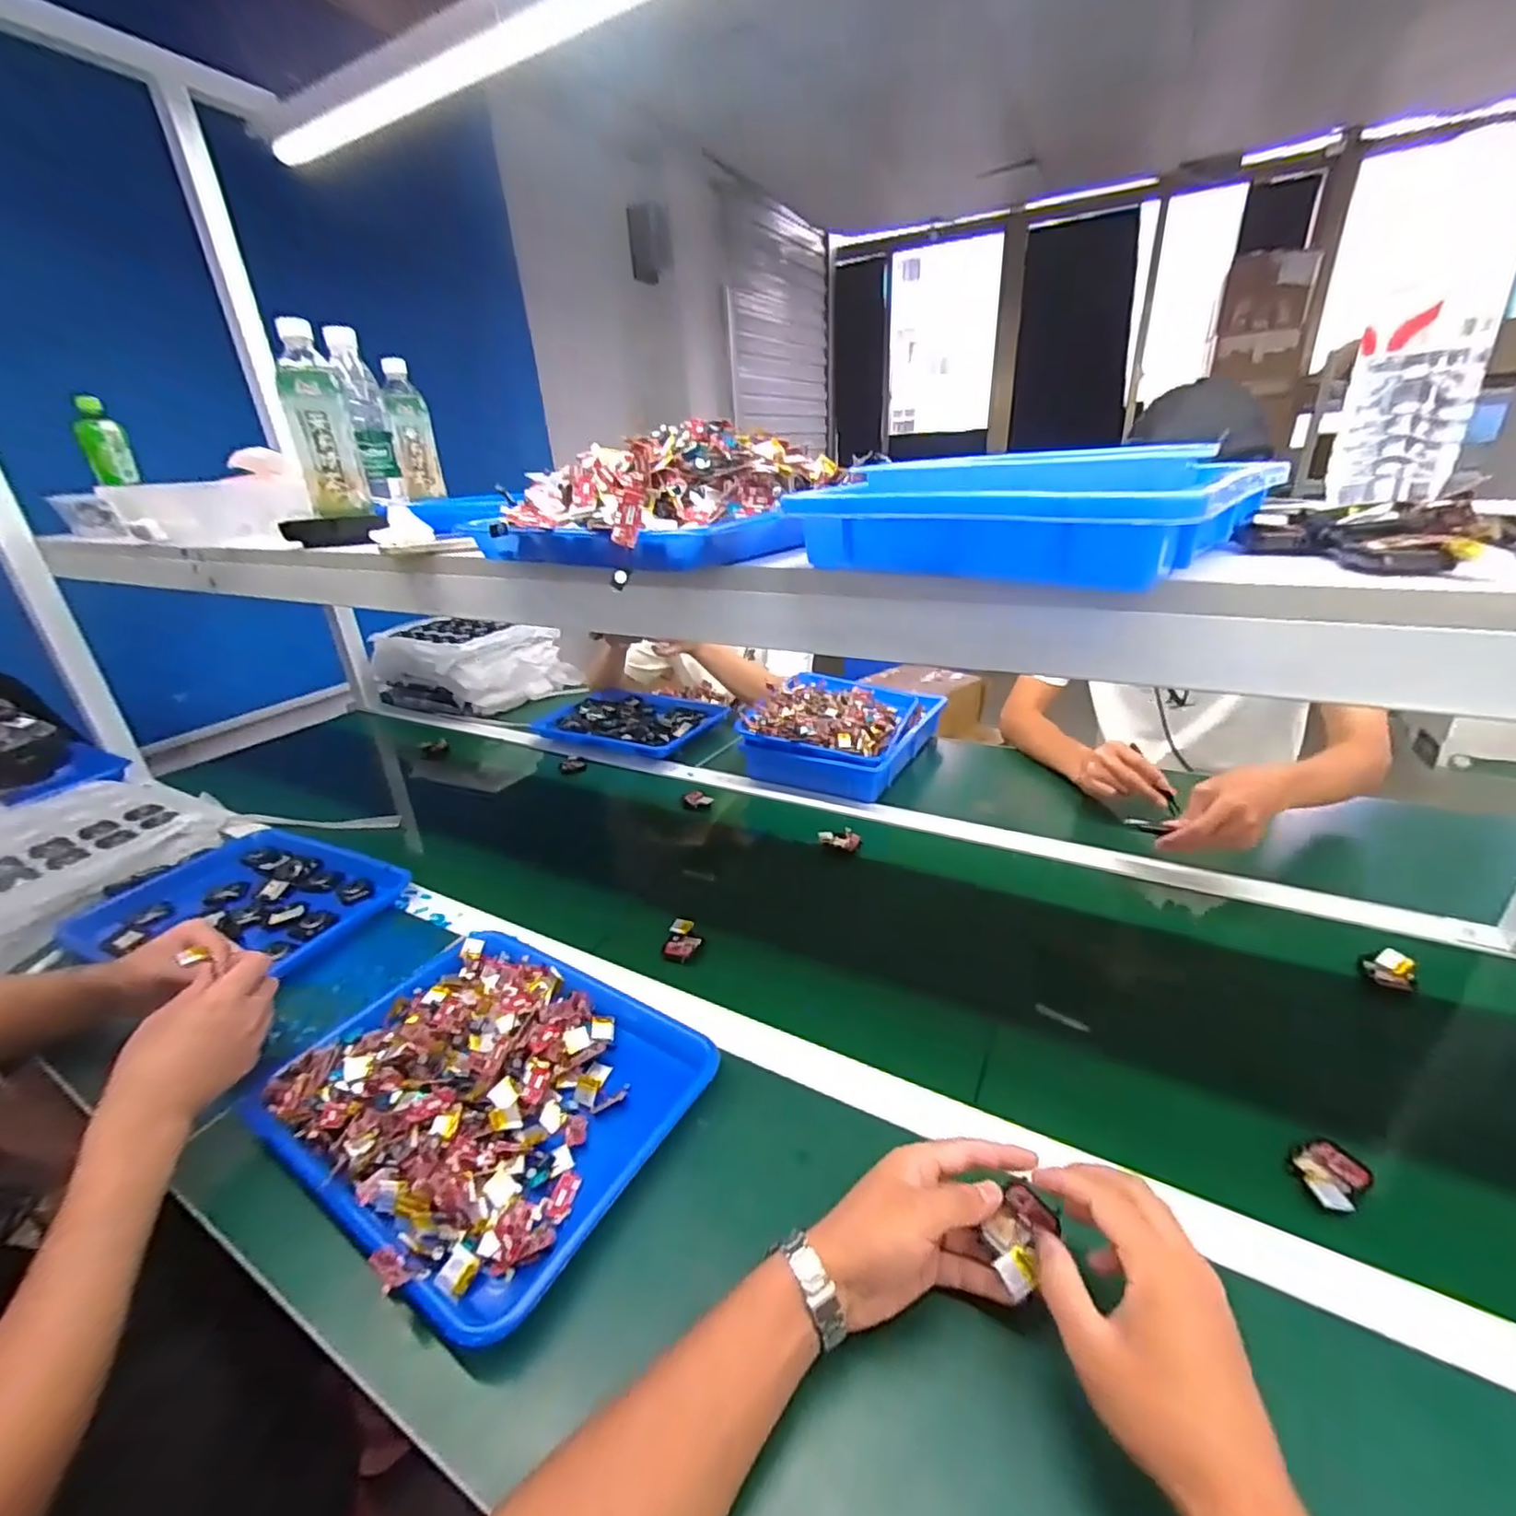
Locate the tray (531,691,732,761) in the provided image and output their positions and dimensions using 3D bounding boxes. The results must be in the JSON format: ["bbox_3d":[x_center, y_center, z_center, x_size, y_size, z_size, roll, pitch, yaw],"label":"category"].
[{"bbox_3d":[-0.231,-0.079,1.221,0.318,0.035,0.232,9,28,25],"label":"tray"}]

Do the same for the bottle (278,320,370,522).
[{"bbox_3d":[-0.462,-0.343,0.693,0.057,0.163,0.046,-17,28,-26],"label":"bottle"}]

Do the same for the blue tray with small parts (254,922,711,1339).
[{"bbox_3d":[-0.229,0.271,0.554,0.331,0.046,0.258,12,30,31],"label":"blue tray with small parts"}]

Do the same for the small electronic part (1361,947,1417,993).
[{"bbox_3d":[0.608,0.203,0.630,0.038,0.026,0.031,17,32,37],"label":"small electronic part"}]

